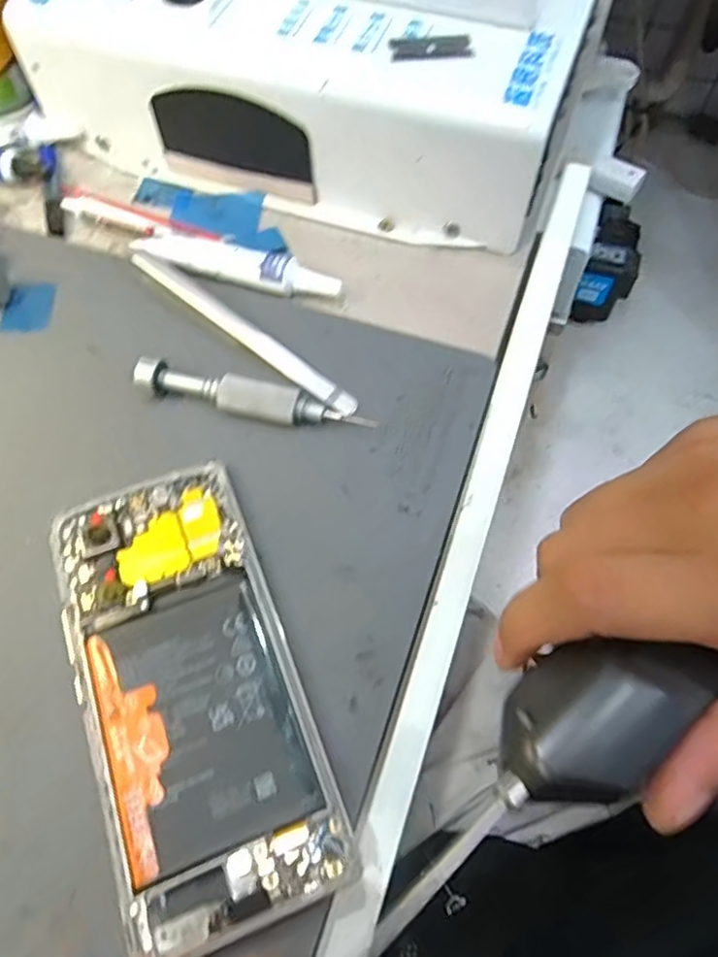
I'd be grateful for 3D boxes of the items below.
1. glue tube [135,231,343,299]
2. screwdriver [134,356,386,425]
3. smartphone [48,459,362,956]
[{"bbox_3d":[-0.059,-0.105,0.307,0.100,0.014,0.019,11,63,6],"label":"glue tube"},{"bbox_3d":[-0.046,-0.033,0.268,0.102,0.016,0.015,15,63,8],"label":"screwdriver"},{"bbox_3d":[-0.060,0.070,0.220,0.071,0.006,0.157,-20,64,-10],"label":"smartphone"}]

